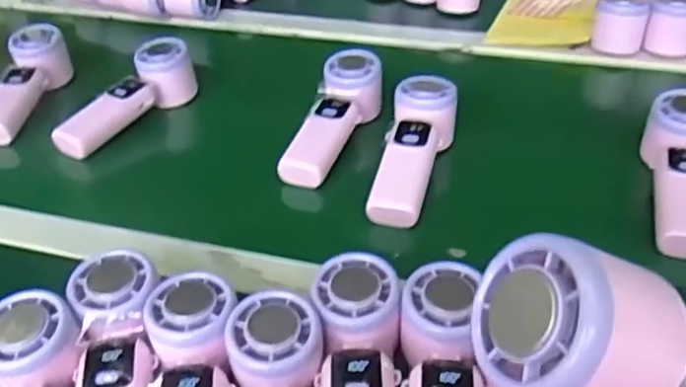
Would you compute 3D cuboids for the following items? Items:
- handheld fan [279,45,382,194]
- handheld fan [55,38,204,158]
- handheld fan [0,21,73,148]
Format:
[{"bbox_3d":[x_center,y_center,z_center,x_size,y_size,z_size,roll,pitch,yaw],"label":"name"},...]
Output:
[{"bbox_3d":[-0.010,-0.066,0.650,0.057,0.046,0.167,13,53,19],"label":"handheld fan"},{"bbox_3d":[-0.219,-0.099,0.685,0.046,0.059,0.159,20,43,27],"label":"handheld fan"},{"bbox_3d":[-0.342,-0.108,0.732,0.053,0.058,0.171,2,50,6],"label":"handheld fan"}]

